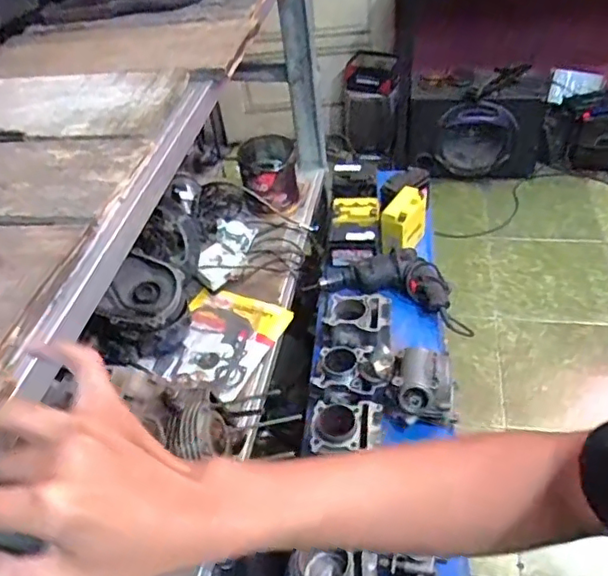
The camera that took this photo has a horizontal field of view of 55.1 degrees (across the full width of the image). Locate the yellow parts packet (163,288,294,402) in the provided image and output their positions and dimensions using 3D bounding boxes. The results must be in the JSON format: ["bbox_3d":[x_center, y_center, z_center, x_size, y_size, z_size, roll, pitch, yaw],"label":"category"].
[{"bbox_3d":[-0.174,0.110,1.220,0.219,0.031,0.243,14,48,21],"label":"yellow parts packet"}]

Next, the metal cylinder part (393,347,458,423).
[{"bbox_3d":[0.221,0.171,1.047,0.102,0.070,0.109,3,45,10],"label":"metal cylinder part"}]

